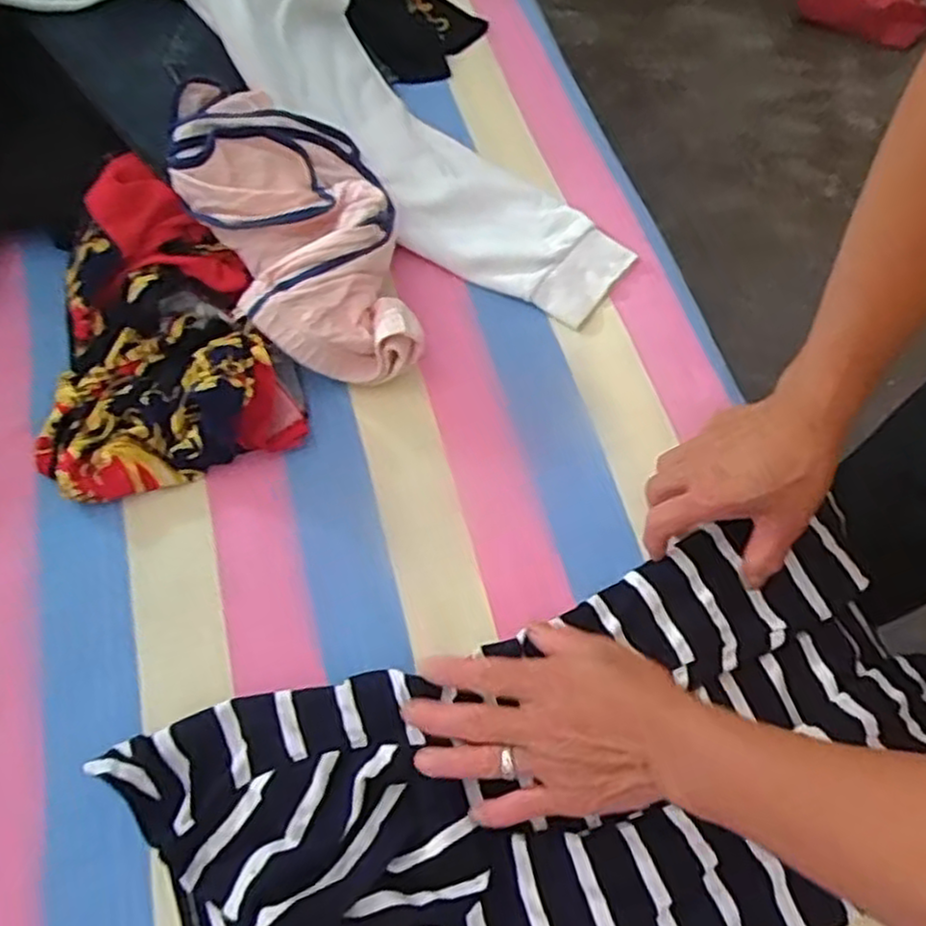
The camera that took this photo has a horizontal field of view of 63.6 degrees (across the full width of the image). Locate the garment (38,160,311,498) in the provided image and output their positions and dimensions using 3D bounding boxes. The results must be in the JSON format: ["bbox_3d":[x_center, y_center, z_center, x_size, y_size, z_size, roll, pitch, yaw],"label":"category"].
[{"bbox_3d":[-0.232,-0.104,0.532,0.174,0.054,0.236,-19,66,-12],"label":"garment"}]

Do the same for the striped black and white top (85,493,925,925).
[{"bbox_3d":[0.069,0.183,0.426,0.459,0.036,0.236,-20,70,-13],"label":"striped black and white top"}]

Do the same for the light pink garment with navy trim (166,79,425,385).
[{"bbox_3d":[-0.126,-0.175,0.558,0.144,0.083,0.246,-15,66,-9],"label":"light pink garment with navy trim"}]

